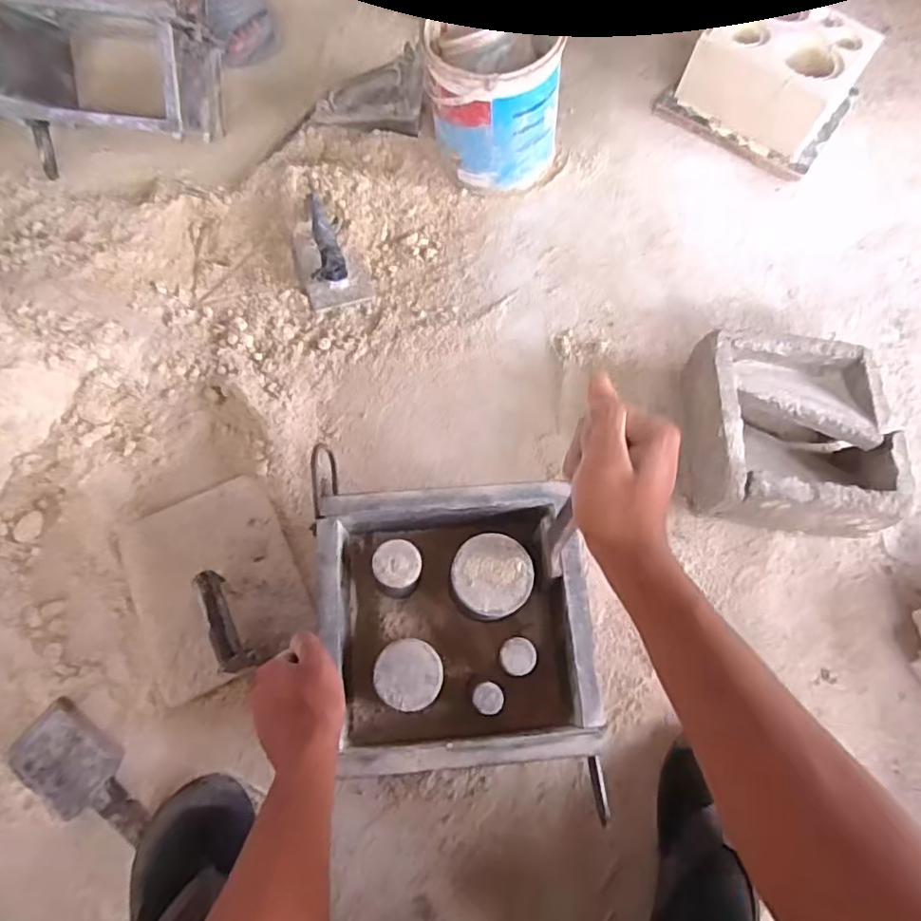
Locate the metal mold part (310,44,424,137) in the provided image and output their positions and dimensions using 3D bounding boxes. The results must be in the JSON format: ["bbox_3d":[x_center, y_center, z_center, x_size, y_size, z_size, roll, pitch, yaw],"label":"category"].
[{"bbox_3d":[-0.132,-0.558,0.909,0.157,0.061,0.119,9,69,1],"label":"metal mold part"}]

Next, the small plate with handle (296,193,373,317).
[{"bbox_3d":[-0.181,-0.284,0.796,0.085,0.059,0.153,-22,72,-10],"label":"small plate with handle"}]

